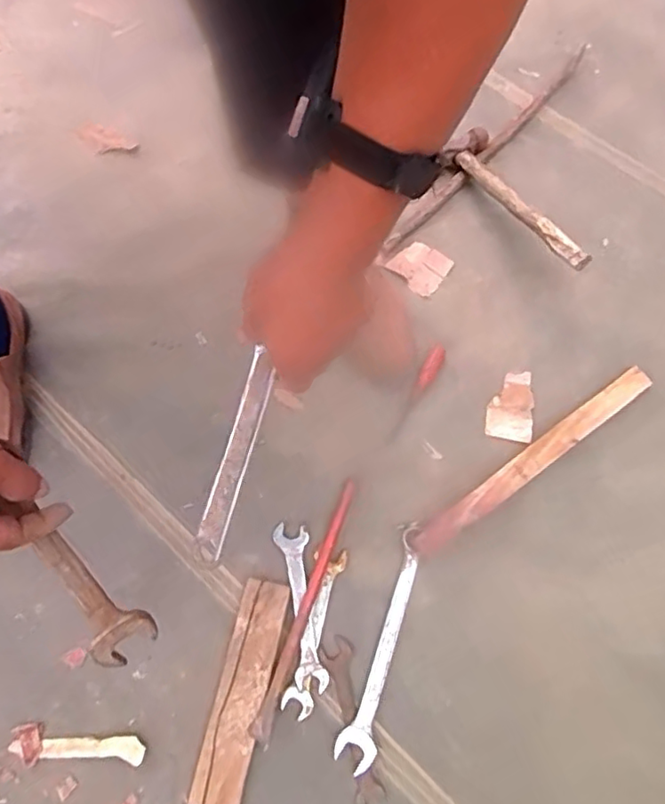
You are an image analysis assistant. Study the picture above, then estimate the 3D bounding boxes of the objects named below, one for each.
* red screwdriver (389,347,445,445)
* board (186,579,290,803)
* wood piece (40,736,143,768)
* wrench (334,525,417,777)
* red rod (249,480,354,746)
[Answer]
[{"bbox_3d":[0.105,-0.009,0.755,0.019,0.020,0.136,29,84,12],"label":"red screwdriver"},{"bbox_3d":[-0.093,0.298,0.613,0.049,0.009,0.217,12,68,4],"label":"board"},{"bbox_3d":[-0.236,0.343,0.591,0.101,0.014,0.023,0,68,-1],"label":"wood piece"},{"bbox_3d":[0.057,0.253,0.635,0.036,0.011,0.246,18,70,9],"label":"wrench"},{"bbox_3d":[-0.028,0.219,0.655,0.015,0.013,0.280,17,65,9],"label":"red rod"}]

